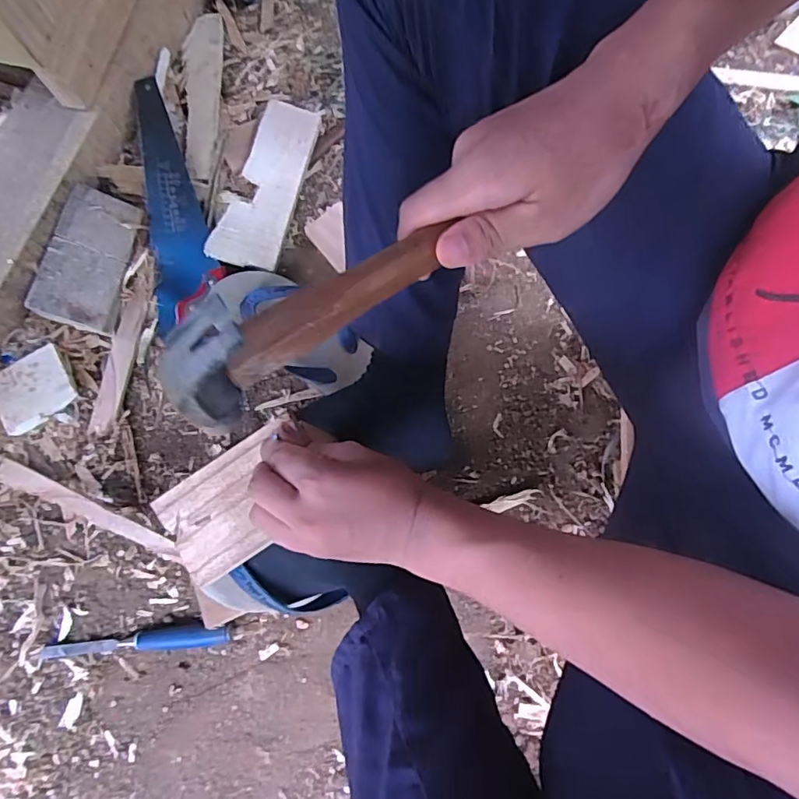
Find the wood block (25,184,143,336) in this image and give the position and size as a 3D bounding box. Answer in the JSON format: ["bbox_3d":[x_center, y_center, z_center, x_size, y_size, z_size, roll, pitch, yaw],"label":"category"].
[{"bbox_3d":[-0.382,-0.175,0.653,0.099,0.024,0.164,14,74,2],"label":"wood block"}]

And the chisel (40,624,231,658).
[{"bbox_3d":[-0.301,0.275,0.601,0.217,0.032,0.021,-5,75,-3],"label":"chisel"}]

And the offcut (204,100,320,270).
[{"bbox_3d":[-0.167,-0.279,0.677,0.081,0.015,0.231,17,78,-7],"label":"offcut"}]

